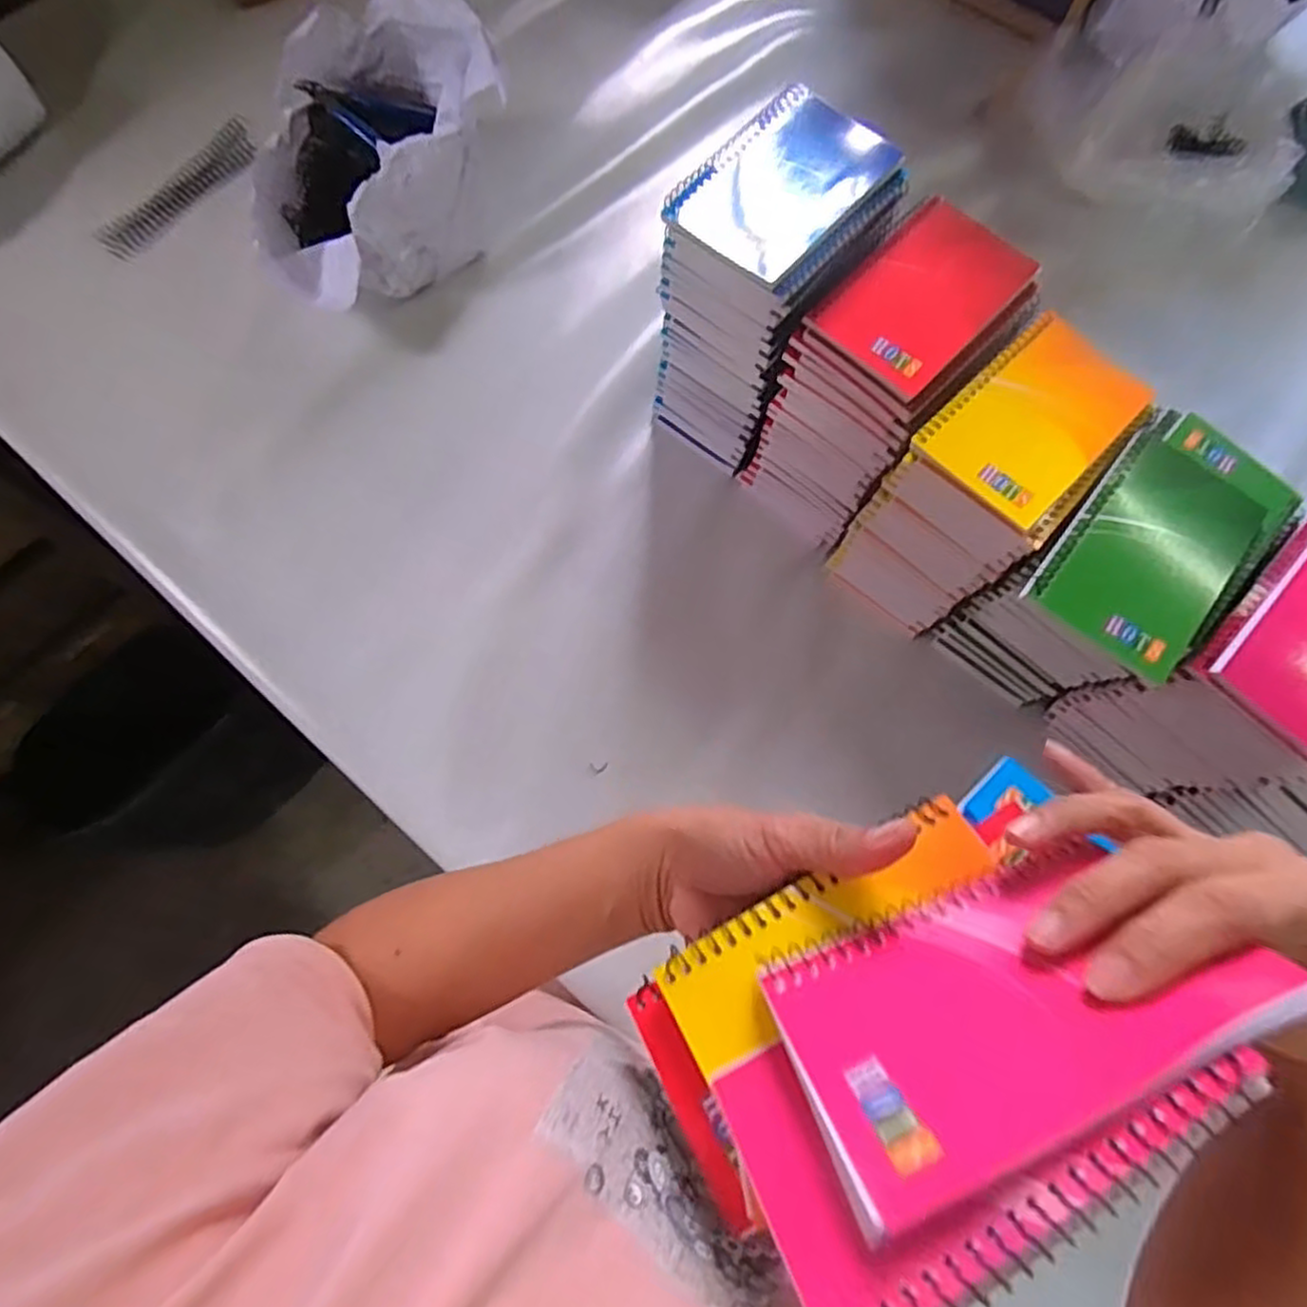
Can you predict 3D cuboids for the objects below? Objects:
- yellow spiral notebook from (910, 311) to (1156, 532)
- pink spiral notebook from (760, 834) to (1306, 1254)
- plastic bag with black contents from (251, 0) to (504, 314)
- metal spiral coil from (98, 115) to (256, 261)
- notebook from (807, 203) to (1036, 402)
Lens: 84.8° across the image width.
[{"bbox_3d":[0.222,-0.137,0.414,0.134,0.012,0.082,-43,80,-12],"label":"yellow spiral notebook"},{"bbox_3d":[0.102,0.104,0.220,0.125,0.089,0.007,-23,111,-5],"label":"pink spiral notebook"},{"bbox_3d":[-0.224,-0.403,0.593,0.160,0.108,0.246,36,77,8],"label":"plastic bag with black contents"},{"bbox_3d":[-0.416,-0.410,0.632,0.024,0.021,0.169,36,78,7],"label":"metal spiral coil"},{"bbox_3d":[0.163,-0.217,0.430,0.084,0.008,0.131,42,77,9],"label":"notebook"}]

